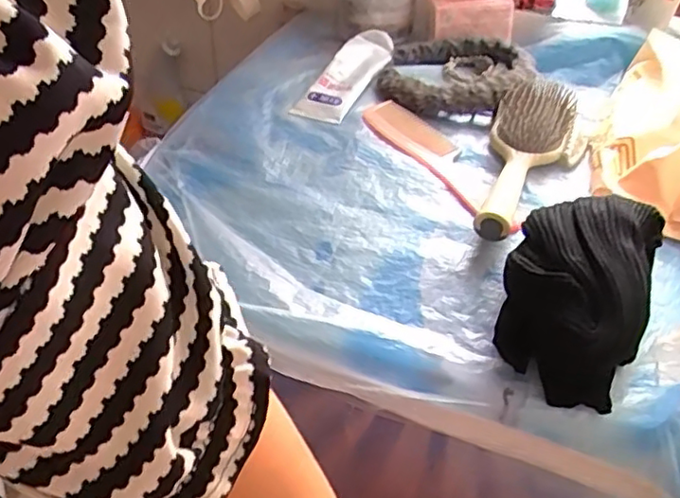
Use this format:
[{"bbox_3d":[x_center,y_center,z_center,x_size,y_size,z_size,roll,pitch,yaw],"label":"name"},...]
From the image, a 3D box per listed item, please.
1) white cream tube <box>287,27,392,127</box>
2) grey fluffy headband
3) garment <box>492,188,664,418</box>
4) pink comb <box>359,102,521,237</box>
[{"bbox_3d":[0.009,-0.194,0.695,0.054,0.034,0.161,19,43,18],"label":"white cream tube"},{"bbox_3d":[0.124,-0.193,0.684,0.155,0.041,0.137,14,42,12],"label":"grey fluffy headband"},{"bbox_3d":[0.168,0.024,0.453,0.095,0.078,0.131,16,43,15],"label":"garment"},{"bbox_3d":[0.094,-0.084,0.591,0.048,0.014,0.221,-22,47,-26],"label":"pink comb"}]

